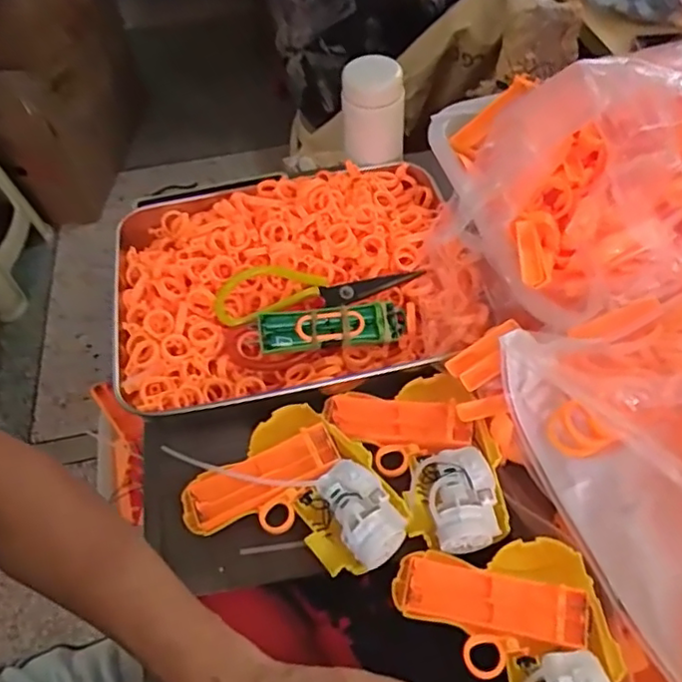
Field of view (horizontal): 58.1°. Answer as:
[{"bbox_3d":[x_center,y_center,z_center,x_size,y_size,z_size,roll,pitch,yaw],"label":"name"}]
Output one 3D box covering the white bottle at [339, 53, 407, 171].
[{"bbox_3d":[0.030,-0.220,0.600,0.053,0.095,0.058,-24,55,-14],"label":"white bottle"}]

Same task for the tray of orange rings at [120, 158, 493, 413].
[{"bbox_3d":[-0.044,-0.061,0.538,0.307,0.052,0.247,-14,53,-7],"label":"tray of orange rings"}]

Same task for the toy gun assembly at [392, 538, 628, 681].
[{"bbox_3d":[0.100,0.190,0.367,0.119,0.039,0.132,-4,52,1],"label":"toy gun assembly"}]

